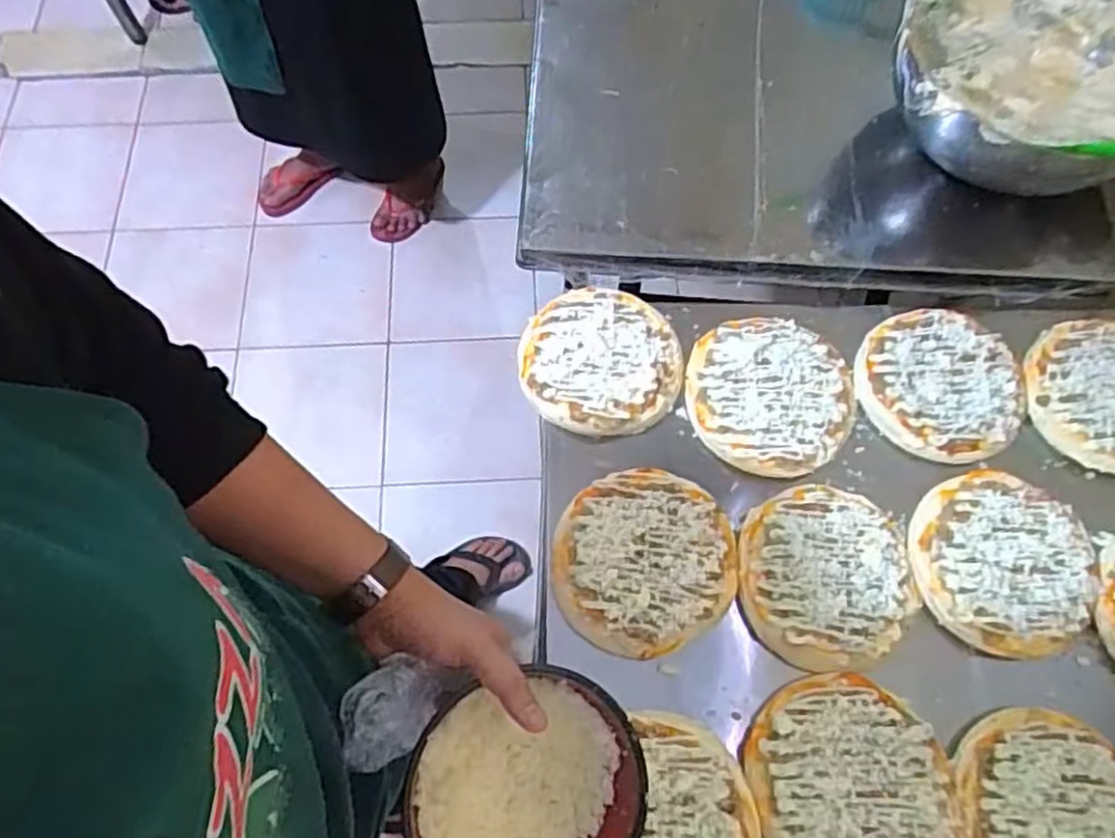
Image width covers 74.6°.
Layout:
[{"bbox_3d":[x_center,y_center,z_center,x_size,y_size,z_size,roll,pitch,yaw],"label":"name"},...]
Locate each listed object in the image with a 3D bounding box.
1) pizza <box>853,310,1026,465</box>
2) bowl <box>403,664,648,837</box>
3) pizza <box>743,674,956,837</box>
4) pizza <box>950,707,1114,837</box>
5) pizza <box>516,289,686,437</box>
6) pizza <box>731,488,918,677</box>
[{"bbox_3d":[0.353,-0.033,0.676,0.149,0.018,0.142,18,68,4],"label":"pizza"},{"bbox_3d":[-0.018,0.233,0.455,0.141,0.054,0.131,1,68,-3],"label":"bowl"},{"bbox_3d":[0.216,0.270,0.544,0.145,0.020,0.144,1,68,-3],"label":"pizza"},{"bbox_3d":[0.365,0.294,0.538,0.140,0.019,0.147,1,68,-3],"label":"pizza"},{"bbox_3d":[0.040,-0.054,0.670,0.145,0.019,0.136,9,68,1],"label":"pizza"},{"bbox_3d":[0.220,0.127,0.599,0.140,0.017,0.144,2,68,-2],"label":"pizza"}]

